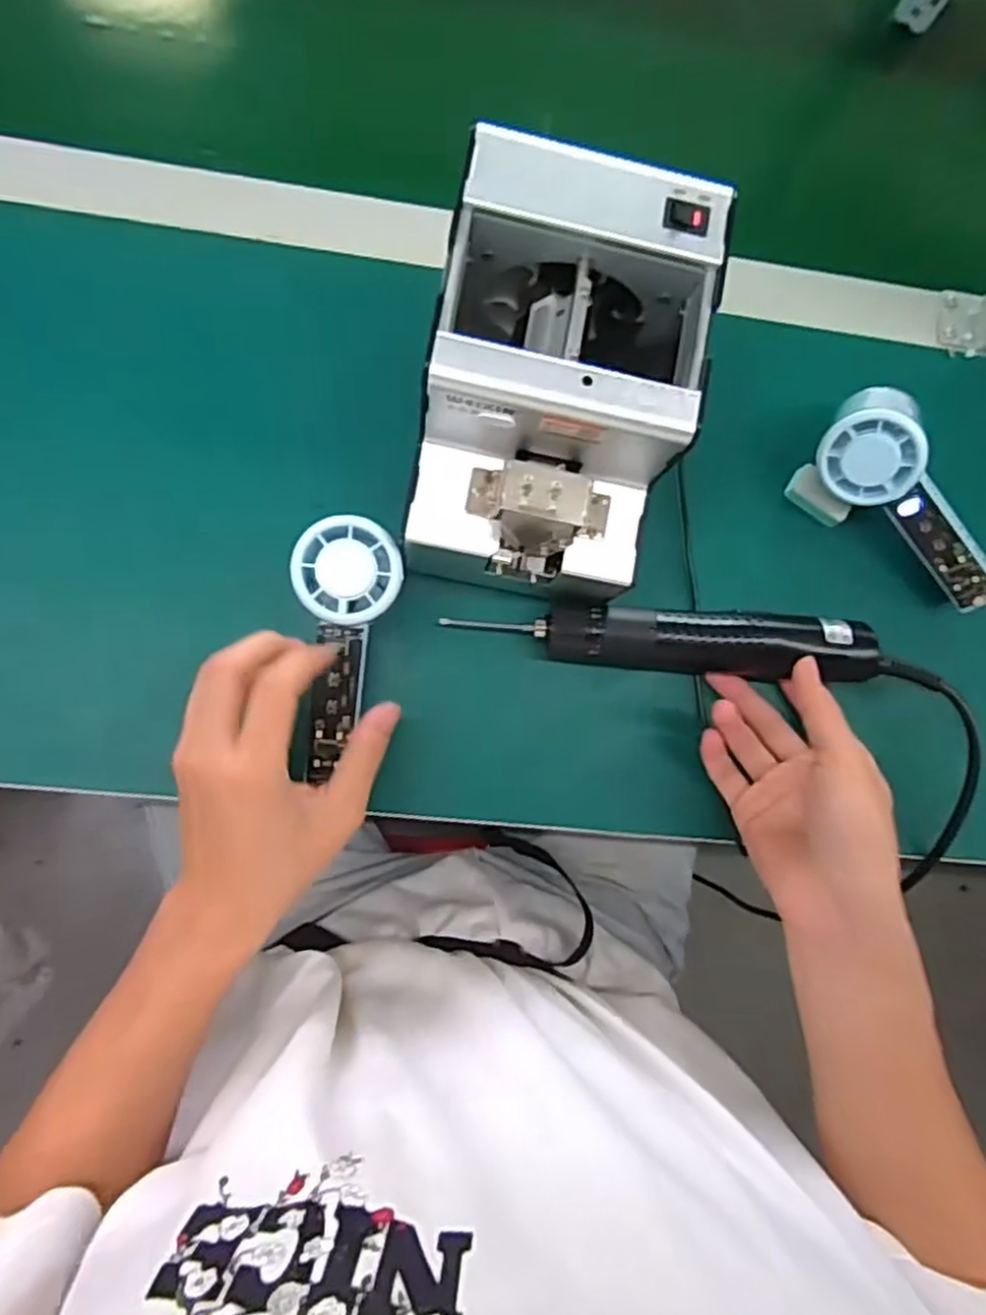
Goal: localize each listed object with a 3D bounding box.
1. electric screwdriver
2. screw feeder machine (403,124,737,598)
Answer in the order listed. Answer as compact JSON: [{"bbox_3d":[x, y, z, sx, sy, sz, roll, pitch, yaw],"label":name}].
[{"bbox_3d":[0.119,-0.010,0.443,0.276,0.031,0.037,4,84,-1],"label":"electric screwdriver"},{"bbox_3d":[0.029,-0.134,0.397,0.121,0.150,0.175,10,84,-5],"label":"screw feeder machine"}]

